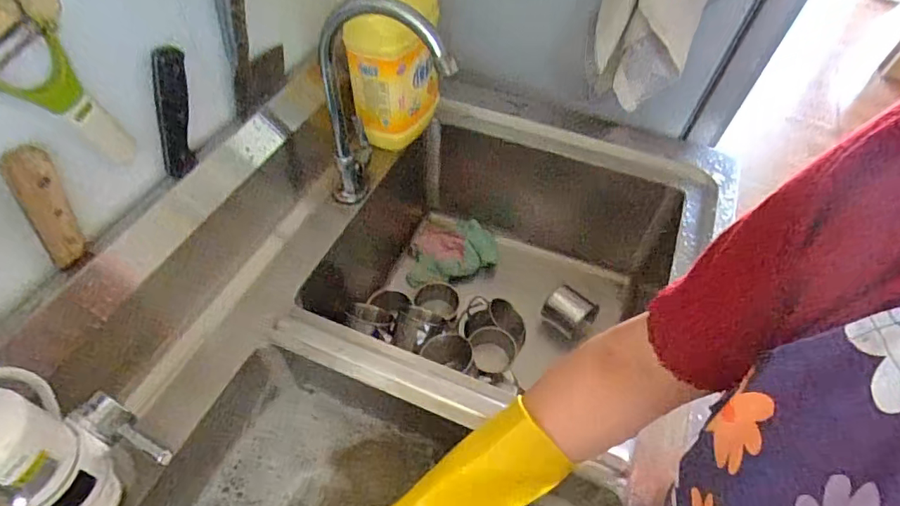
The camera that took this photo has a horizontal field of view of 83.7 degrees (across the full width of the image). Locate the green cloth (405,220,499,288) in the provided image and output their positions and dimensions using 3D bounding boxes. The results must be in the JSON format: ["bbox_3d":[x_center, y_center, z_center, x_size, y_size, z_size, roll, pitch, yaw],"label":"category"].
[{"bbox_3d":[0.000,-0.009,0.950,0.168,0.029,0.131,-6,54,-10],"label":"green cloth"}]

